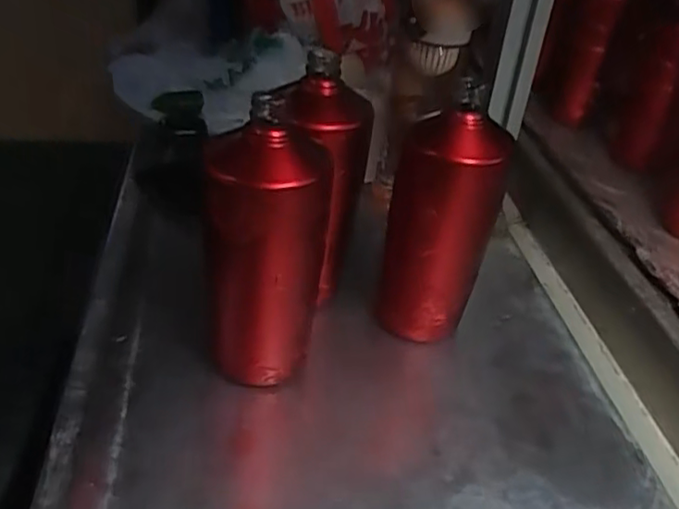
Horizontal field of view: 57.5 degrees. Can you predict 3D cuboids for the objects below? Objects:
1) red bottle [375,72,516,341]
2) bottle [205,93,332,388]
[{"bbox_3d":[0.077,-0.019,0.488,0.079,0.193,0.061,10,35,2],"label":"red bottle"},{"bbox_3d":[-0.053,0.008,0.425,0.074,0.210,0.067,-6,38,-20],"label":"bottle"}]

